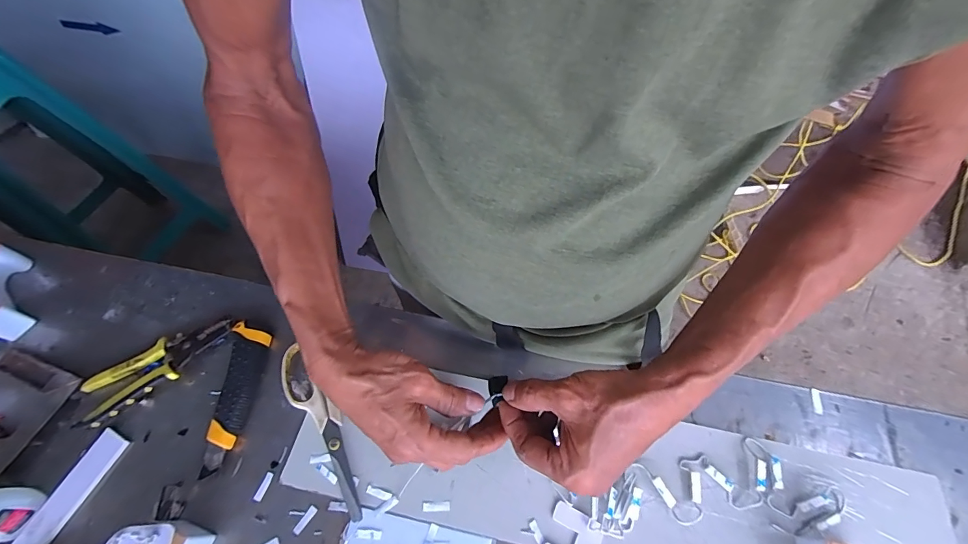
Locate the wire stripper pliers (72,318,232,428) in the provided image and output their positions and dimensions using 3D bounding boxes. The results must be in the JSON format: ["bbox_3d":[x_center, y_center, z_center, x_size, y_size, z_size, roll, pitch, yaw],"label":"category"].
[{"bbox_3d":[-0.366,0.101,0.456,0.158,0.019,0.057,-36,65,-18],"label":"wire stripper pliers"}]

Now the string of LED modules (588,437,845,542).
[{"bbox_3d":[0.210,0.201,0.377,0.228,0.018,0.066,-3,60,0],"label":"string of LED modules"}]

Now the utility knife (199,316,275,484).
[{"bbox_3d":[-0.266,0.130,0.436,0.036,0.020,0.153,0,60,1],"label":"utility knife"}]

